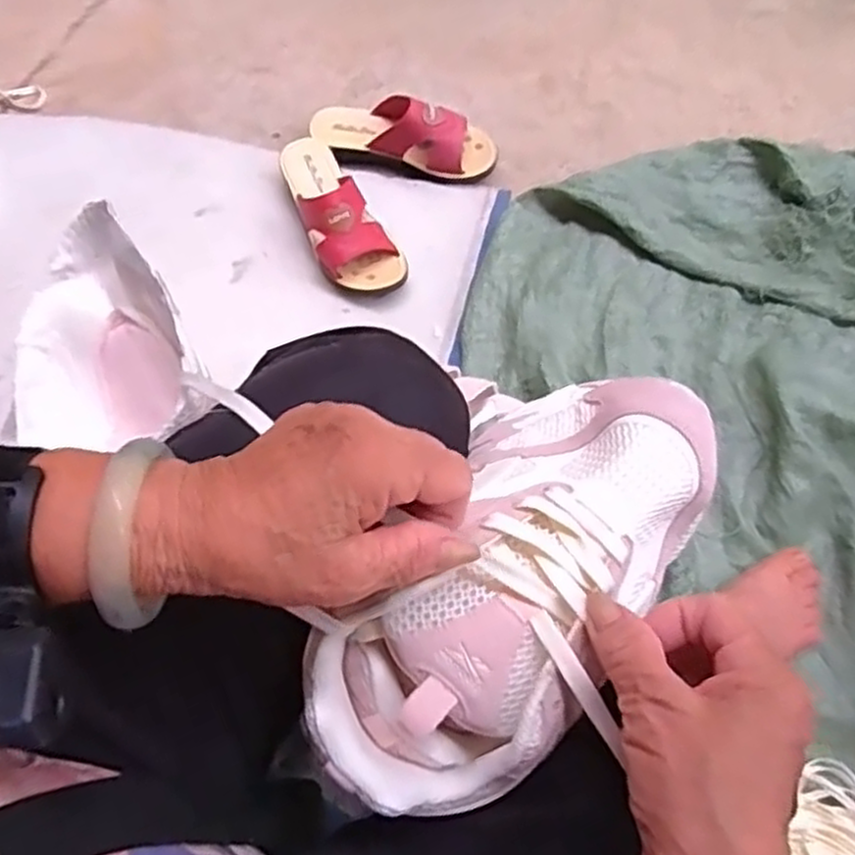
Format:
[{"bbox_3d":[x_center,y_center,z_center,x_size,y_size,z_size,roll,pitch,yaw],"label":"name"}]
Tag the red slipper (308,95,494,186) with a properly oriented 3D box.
[{"bbox_3d":[-0.030,-0.364,0.938,0.228,0.058,0.079,14,72,8],"label":"red slipper"}]

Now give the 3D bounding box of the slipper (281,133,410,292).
[{"bbox_3d":[-0.112,-0.252,0.895,0.087,0.082,0.230,-30,72,-7],"label":"slipper"}]

